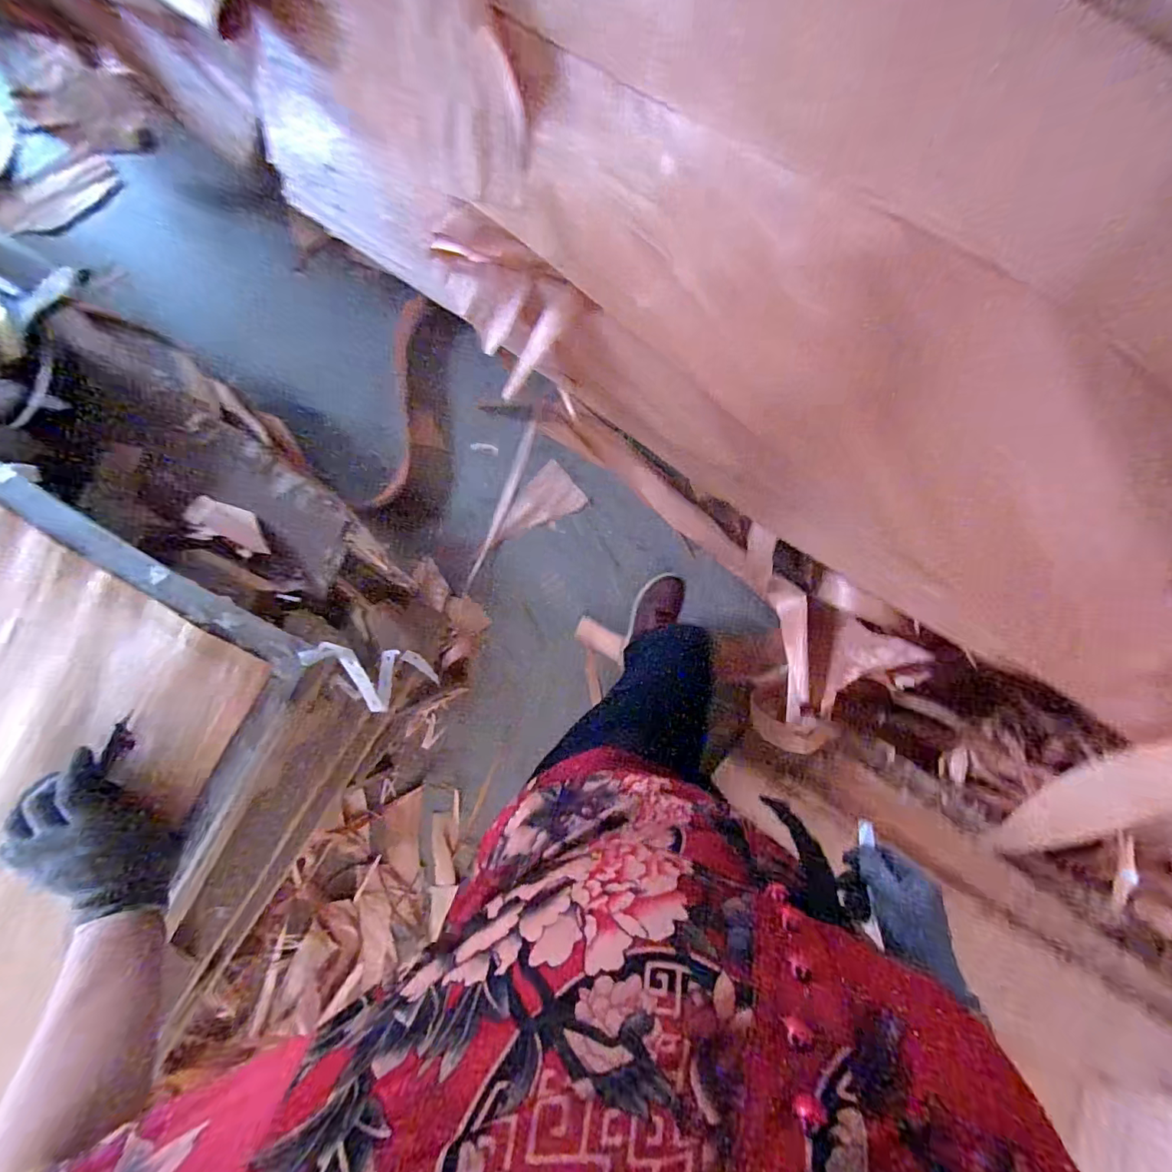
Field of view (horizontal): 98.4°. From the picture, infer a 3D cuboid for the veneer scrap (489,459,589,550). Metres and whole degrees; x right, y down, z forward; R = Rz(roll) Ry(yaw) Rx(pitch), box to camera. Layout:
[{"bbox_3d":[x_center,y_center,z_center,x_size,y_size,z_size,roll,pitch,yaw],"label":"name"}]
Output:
[{"bbox_3d":[-0.125,-0.172,1.183,0.232,0.018,0.125,-39,89,4],"label":"veneer scrap"}]

